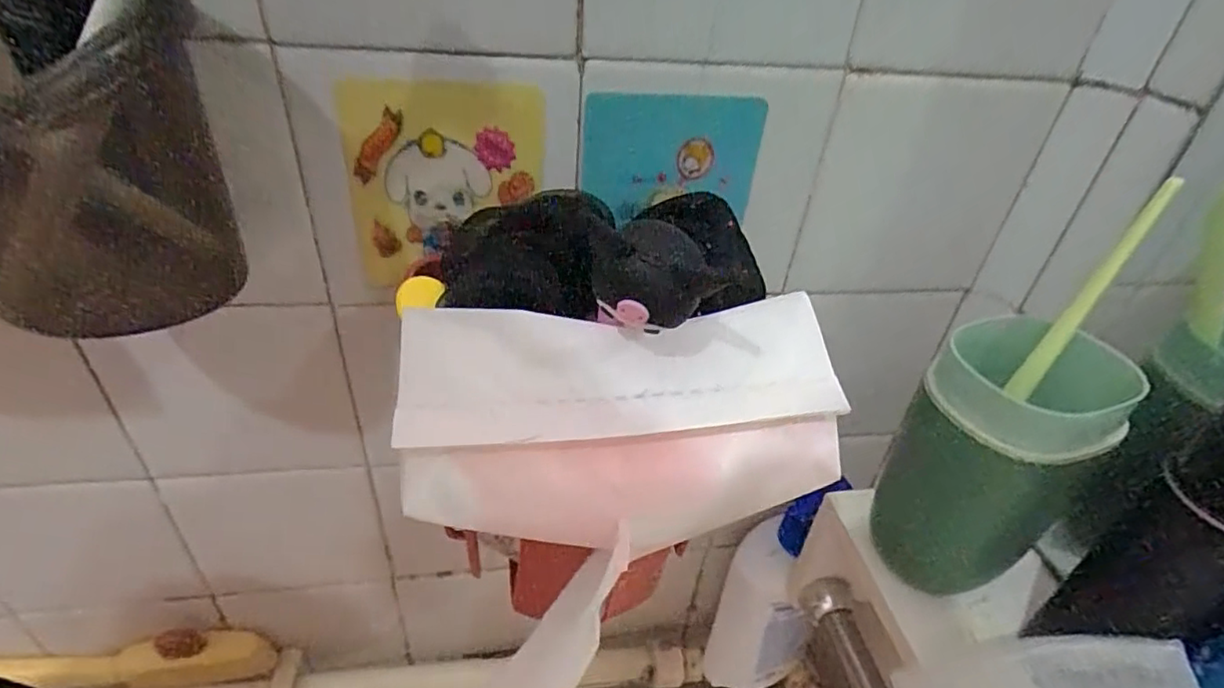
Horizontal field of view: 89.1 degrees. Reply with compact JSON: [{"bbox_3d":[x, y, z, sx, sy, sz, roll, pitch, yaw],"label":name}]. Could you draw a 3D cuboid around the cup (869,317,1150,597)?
[{"bbox_3d":[0.157,0.055,0.267,0.073,0.121,0.062,-26,47,-36],"label":"cup"}]

